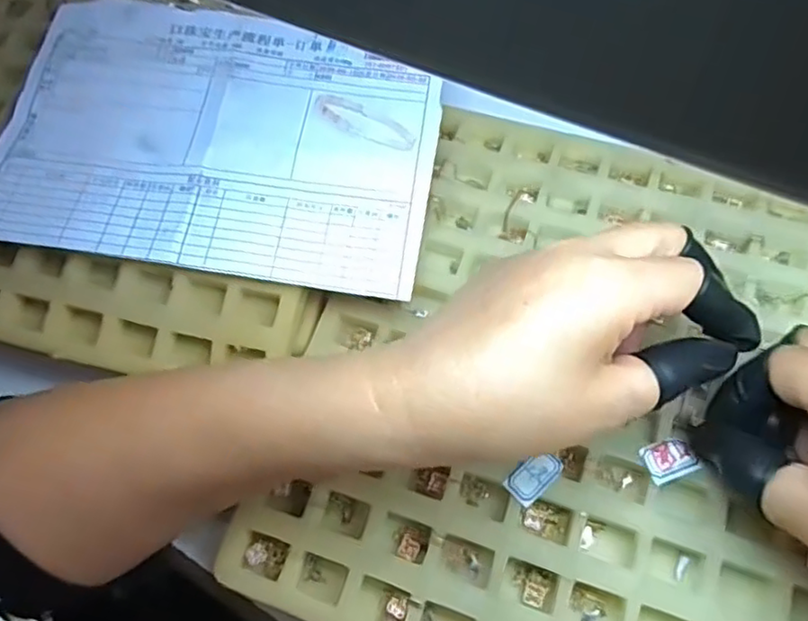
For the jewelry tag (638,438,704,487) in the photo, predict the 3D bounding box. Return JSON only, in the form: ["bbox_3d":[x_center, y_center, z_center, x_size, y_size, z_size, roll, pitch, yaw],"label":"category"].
[{"bbox_3d":[0.109,0.061,0.265,0.022,0.004,0.016,-21,67,-5],"label":"jewelry tag"}]

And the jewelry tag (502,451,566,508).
[{"bbox_3d":[0.054,0.068,0.265,0.024,0.004,0.014,-40,71,-11],"label":"jewelry tag"}]

